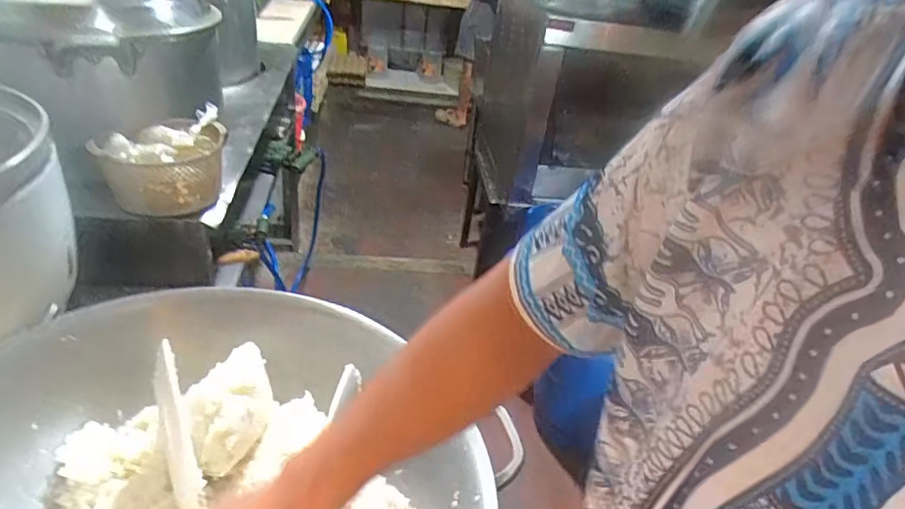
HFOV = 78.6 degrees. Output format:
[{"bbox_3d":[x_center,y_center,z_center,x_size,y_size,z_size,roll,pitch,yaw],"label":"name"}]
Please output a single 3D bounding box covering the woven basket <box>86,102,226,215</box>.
[{"bbox_3d":[-0.506,-0.165,0.972,0.193,0.113,0.183,-2,35,-15],"label":"woven basket"}]

